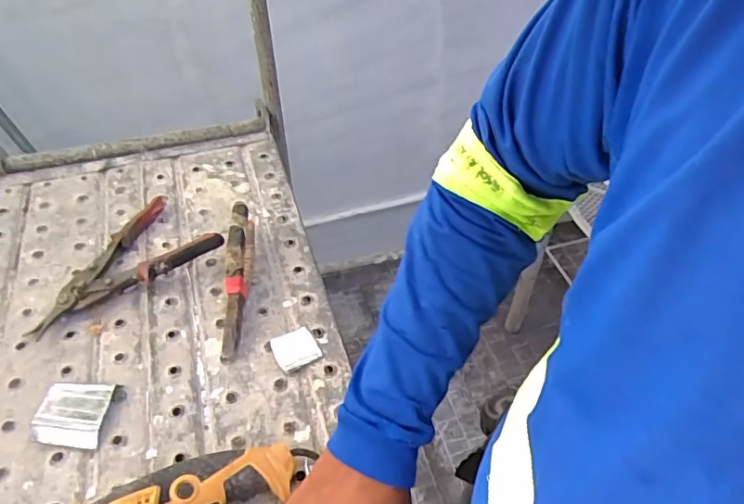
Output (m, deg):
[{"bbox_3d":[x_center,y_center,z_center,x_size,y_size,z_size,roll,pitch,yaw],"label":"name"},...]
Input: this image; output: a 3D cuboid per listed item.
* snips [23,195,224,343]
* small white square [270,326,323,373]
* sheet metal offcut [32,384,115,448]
[{"bbox_3d":[-0.323,-0.003,0.670,0.226,0.039,0.149,-26,51,-23],"label":"snips"},{"bbox_3d":[-0.083,0.105,0.582,0.046,0.004,0.045,-21,49,-19],"label":"small white square"},{"bbox_3d":[-0.288,0.156,0.519,0.060,0.019,0.059,4,46,4],"label":"sheet metal offcut"}]

